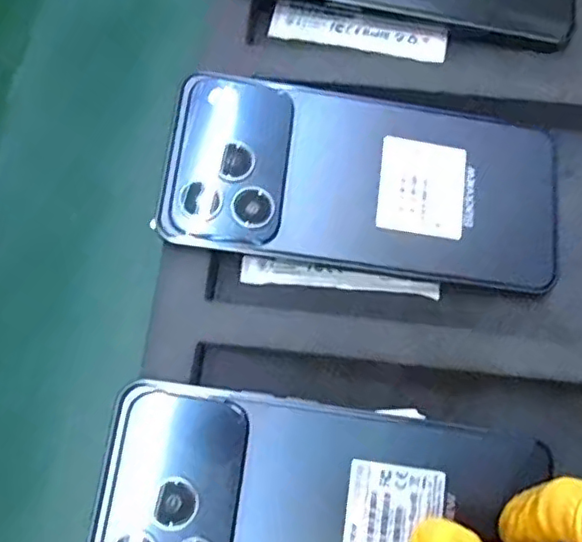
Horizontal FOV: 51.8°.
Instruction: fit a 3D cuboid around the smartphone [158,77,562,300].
[{"bbox_3d":[0.032,-0.038,0.247,0.162,0.007,0.075,9,75,-6],"label":"smartphone"}]

